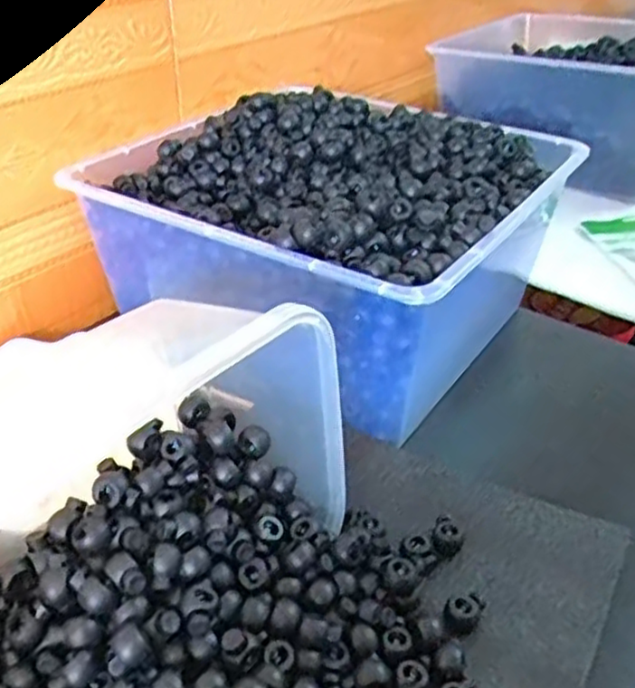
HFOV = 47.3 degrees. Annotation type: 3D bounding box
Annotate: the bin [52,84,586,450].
[{"bbox_3d":[0.012,-0.099,0.561,0.293,0.134,0.275,22,39,26],"label":"bin"}]

